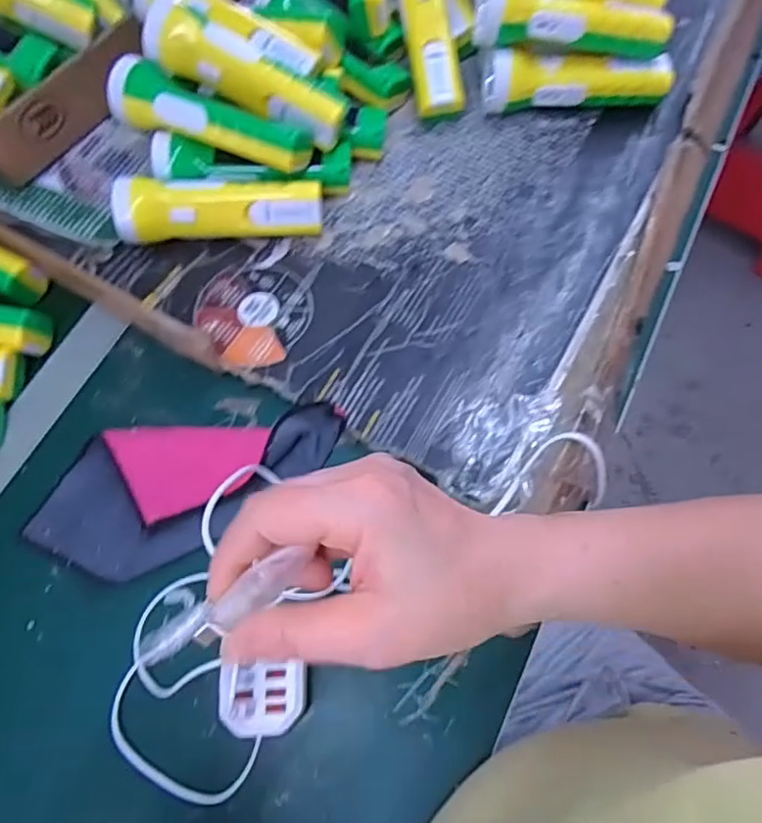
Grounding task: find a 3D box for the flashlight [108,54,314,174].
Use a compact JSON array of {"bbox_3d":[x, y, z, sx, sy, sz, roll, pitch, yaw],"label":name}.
[{"bbox_3d":[-0.142,-0.247,0.483,0.171,0.041,0.055,19,70,10],"label":"flashlight"}]

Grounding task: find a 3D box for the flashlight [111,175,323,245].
[{"bbox_3d":[-0.134,-0.170,0.493,0.169,0.048,0.046,-5,69,0],"label":"flashlight"}]

